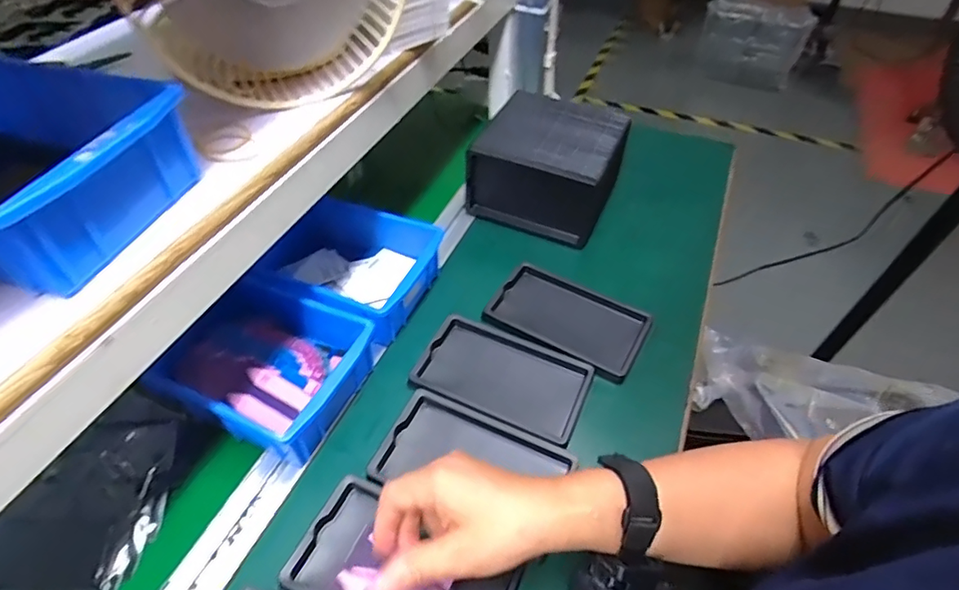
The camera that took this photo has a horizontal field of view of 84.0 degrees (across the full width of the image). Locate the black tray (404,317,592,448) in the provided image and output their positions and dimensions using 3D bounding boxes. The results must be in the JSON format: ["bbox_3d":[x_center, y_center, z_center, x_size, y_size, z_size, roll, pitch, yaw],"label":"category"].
[{"bbox_3d":[0.021,0.081,0.522,0.159,0.023,0.096,19,51,17],"label":"black tray"}]

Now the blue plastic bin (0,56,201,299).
[{"bbox_3d":[-0.289,-0.075,0.323,0.200,0.080,0.125,12,50,12],"label":"blue plastic bin"}]

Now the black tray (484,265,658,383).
[{"bbox_3d":[0.095,0.027,0.577,0.158,0.023,0.099,24,53,20],"label":"black tray"}]

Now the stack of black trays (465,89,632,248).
[{"bbox_3d":[0.091,-0.173,0.689,0.168,0.105,0.165,17,51,15],"label":"stack of black trays"}]

